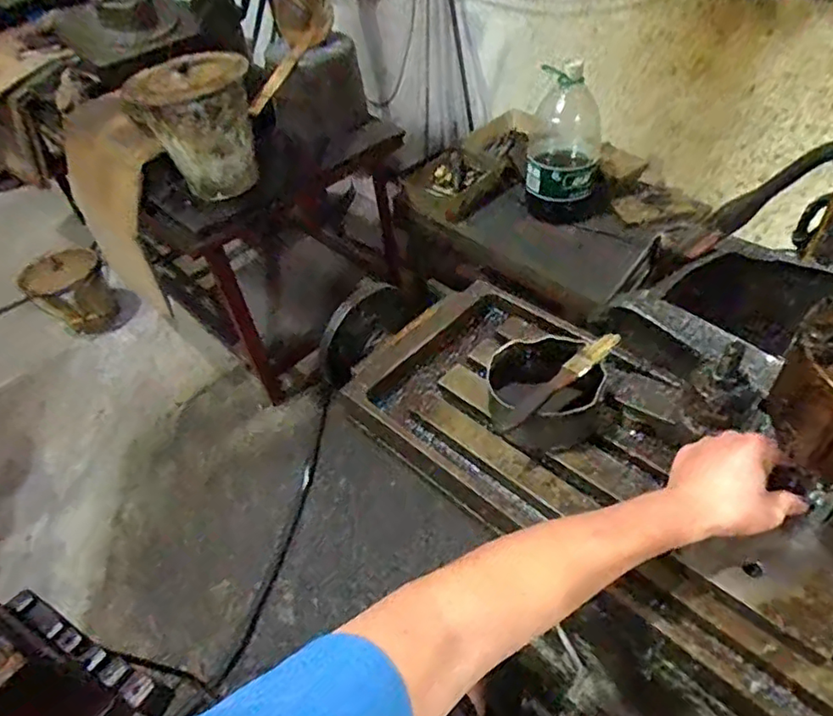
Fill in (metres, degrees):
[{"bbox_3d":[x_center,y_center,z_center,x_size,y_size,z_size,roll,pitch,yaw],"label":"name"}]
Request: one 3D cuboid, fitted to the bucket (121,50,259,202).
[{"bbox_3d":[-0.483,-0.506,1.338,0.240,0.298,0.240,-4,47,4],"label":"bucket"}]

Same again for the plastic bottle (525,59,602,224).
[{"bbox_3d":[0.362,-0.523,1.447,0.175,0.342,0.144,6,49,13],"label":"plastic bottle"}]

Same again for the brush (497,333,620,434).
[{"bbox_3d":[0.134,0.022,0.544,0.149,0.020,0.017,-33,52,-22],"label":"brush"}]

